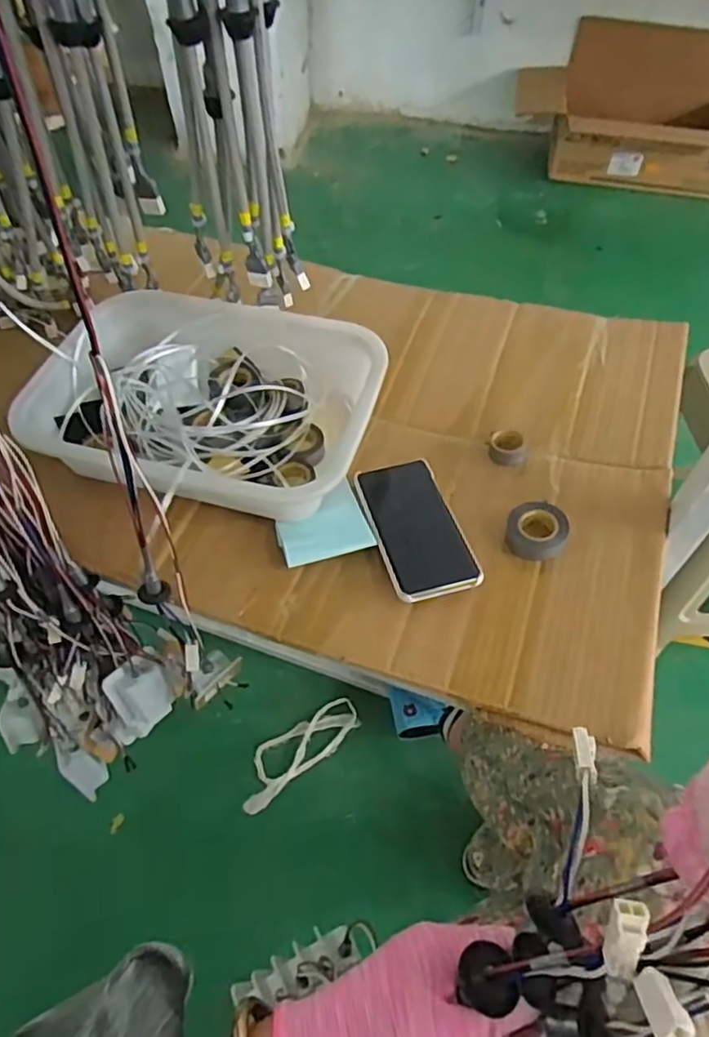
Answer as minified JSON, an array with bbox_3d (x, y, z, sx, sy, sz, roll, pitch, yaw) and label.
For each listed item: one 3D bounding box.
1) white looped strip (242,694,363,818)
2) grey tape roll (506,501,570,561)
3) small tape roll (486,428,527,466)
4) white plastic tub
[{"bbox_3d":[-0.098,0.393,1.120,0.242,0.019,0.085,-35,62,-22],"label":"white looped strip"},{"bbox_3d":[0.171,0.011,0.613,0.055,0.020,0.056,0,55,-1],"label":"grey tape roll"},{"bbox_3d":[0.160,-0.076,0.688,0.041,0.018,0.040,0,55,-1],"label":"small tape roll"},{"bbox_3d":[-0.143,-0.123,0.665,0.322,0.086,0.281,11,56,7],"label":"white plastic tub"}]

